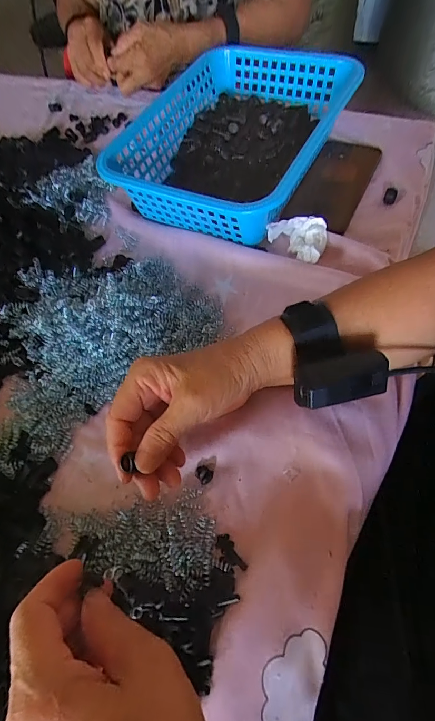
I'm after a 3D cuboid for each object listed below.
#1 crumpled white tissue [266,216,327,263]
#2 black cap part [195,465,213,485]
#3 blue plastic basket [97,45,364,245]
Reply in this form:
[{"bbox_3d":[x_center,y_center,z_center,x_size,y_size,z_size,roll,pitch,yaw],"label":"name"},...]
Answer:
[{"bbox_3d":[0.086,-0.132,0.390,0.061,0.023,0.047,18,65,16],"label":"crumpled white tissue"},{"bbox_3d":[-0.011,0.094,0.298,0.012,0.004,0.015,-41,64,-15],"label":"black cap part"},{"bbox_3d":[0.029,-0.272,0.454,0.217,0.082,0.308,21,66,18],"label":"blue plastic basket"}]

